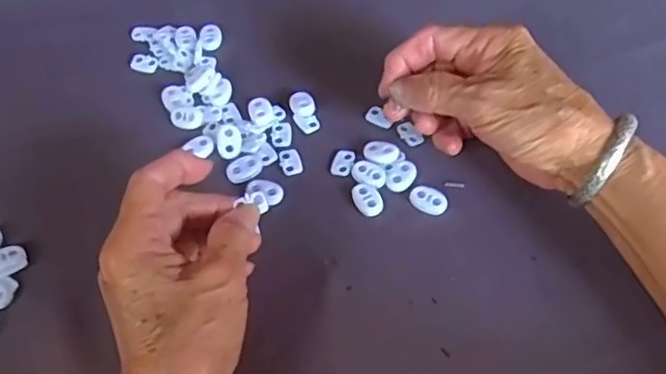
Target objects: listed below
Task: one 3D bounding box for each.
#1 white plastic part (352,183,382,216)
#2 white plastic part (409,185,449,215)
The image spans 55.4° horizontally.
[{"bbox_3d":[0.021,0.007,0.380,0.015,0.004,0.023,-24,59,-14],"label":"white plastic part"},{"bbox_3d":[0.057,0.007,0.379,0.023,0.004,0.016,33,63,21],"label":"white plastic part"}]

